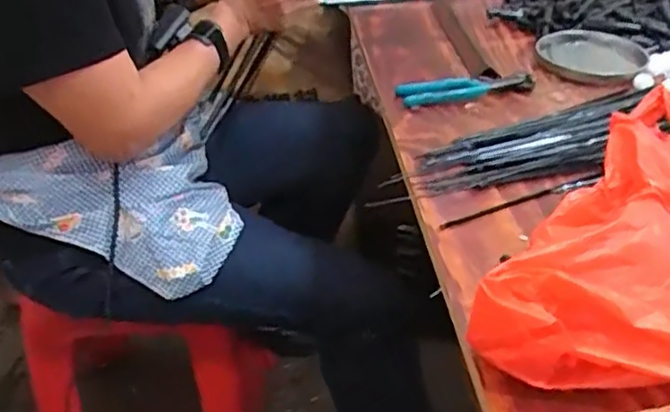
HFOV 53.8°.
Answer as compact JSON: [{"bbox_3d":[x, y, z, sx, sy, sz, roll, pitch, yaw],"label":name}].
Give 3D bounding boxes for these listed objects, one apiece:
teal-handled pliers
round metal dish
[{"bbox_3d":[0.155,-0.139,0.767,0.159,0.022,0.037,-7,37,-11],"label":"teal-handled pliers"},{"bbox_3d":[0.330,-0.195,0.841,0.114,0.015,0.130,-21,41,-26],"label":"round metal dish"}]

